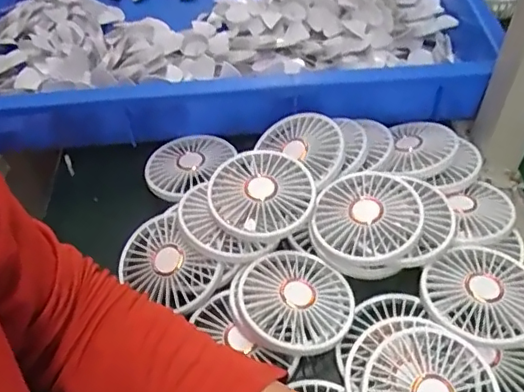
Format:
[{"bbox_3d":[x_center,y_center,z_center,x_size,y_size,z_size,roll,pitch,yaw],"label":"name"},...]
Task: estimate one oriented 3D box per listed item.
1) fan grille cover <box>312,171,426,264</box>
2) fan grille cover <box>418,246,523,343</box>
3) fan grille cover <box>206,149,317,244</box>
[{"bbox_3d":[0.086,0.013,0.457,0.084,0.018,0.084,0,50,1],"label":"fan grille cover"},{"bbox_3d":[0.167,0.077,0.430,0.087,0.027,0.081,-8,50,-3],"label":"fan grille cover"},{"bbox_3d":[0.000,-0.001,0.470,0.085,0.021,0.087,26,62,16],"label":"fan grille cover"}]

